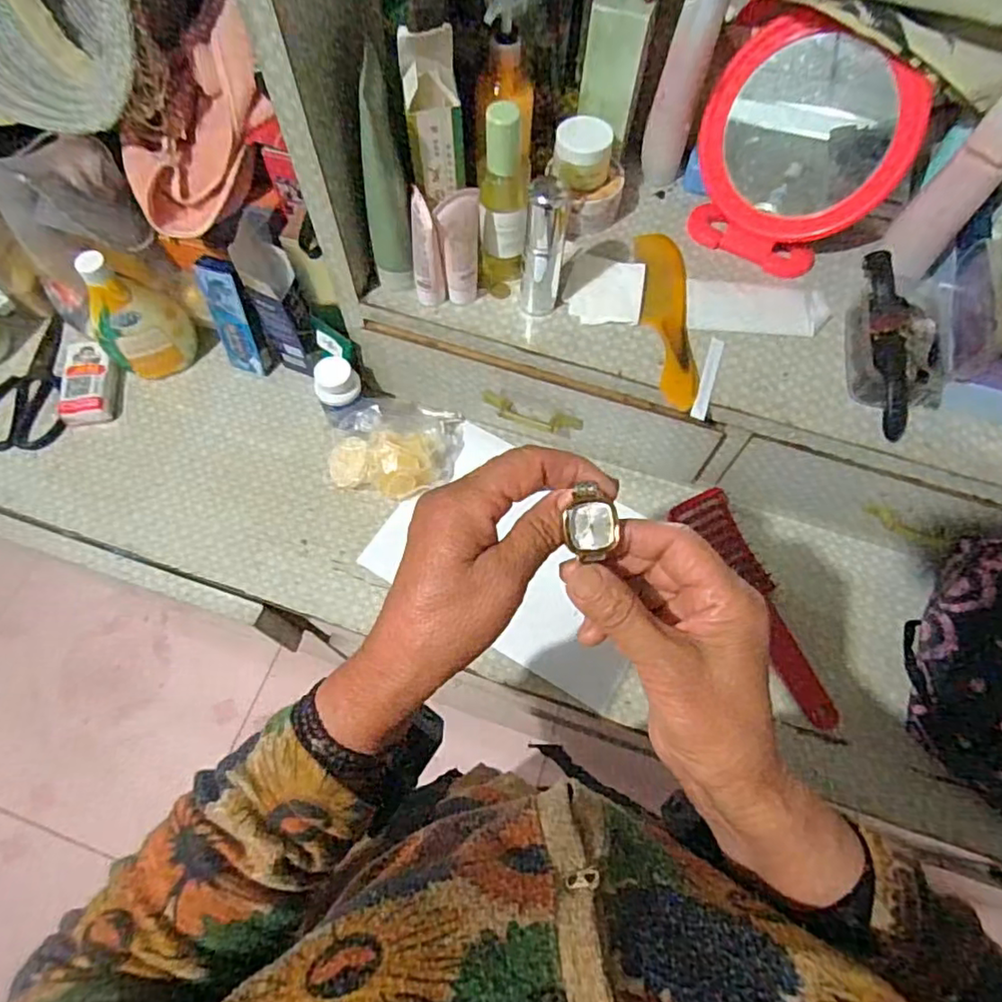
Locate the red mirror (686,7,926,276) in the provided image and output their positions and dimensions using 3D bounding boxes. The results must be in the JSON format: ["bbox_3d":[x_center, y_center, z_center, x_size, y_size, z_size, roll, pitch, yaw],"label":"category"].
[{"bbox_3d":[0.273,-0.322,0.573,0.182,0.185,0.040,29,38,7],"label":"red mirror"}]

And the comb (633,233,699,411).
[{"bbox_3d":[0.158,-0.179,0.588,0.046,0.004,0.200,1,67,0],"label":"comb"}]

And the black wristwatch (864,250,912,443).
[{"bbox_3d":[0.345,-0.143,0.550,0.033,0.046,0.173,4,67,2],"label":"black wristwatch"}]

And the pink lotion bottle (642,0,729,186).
[{"bbox_3d":[0.170,-0.390,0.586,0.041,0.171,0.026,9,67,3],"label":"pink lotion bottle"}]

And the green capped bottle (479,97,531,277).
[{"bbox_3d":[0.002,-0.258,0.538,0.042,0.160,0.034,0,67,0],"label":"green capped bottle"}]

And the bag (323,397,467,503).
[{"bbox_3d":[-0.127,-0.067,0.682,0.156,0.055,0.121,9,67,4],"label":"bag"}]

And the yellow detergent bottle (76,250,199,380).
[{"bbox_3d":[-0.407,-0.203,0.682,0.065,0.139,0.090,37,71,14],"label":"yellow detergent bottle"}]

